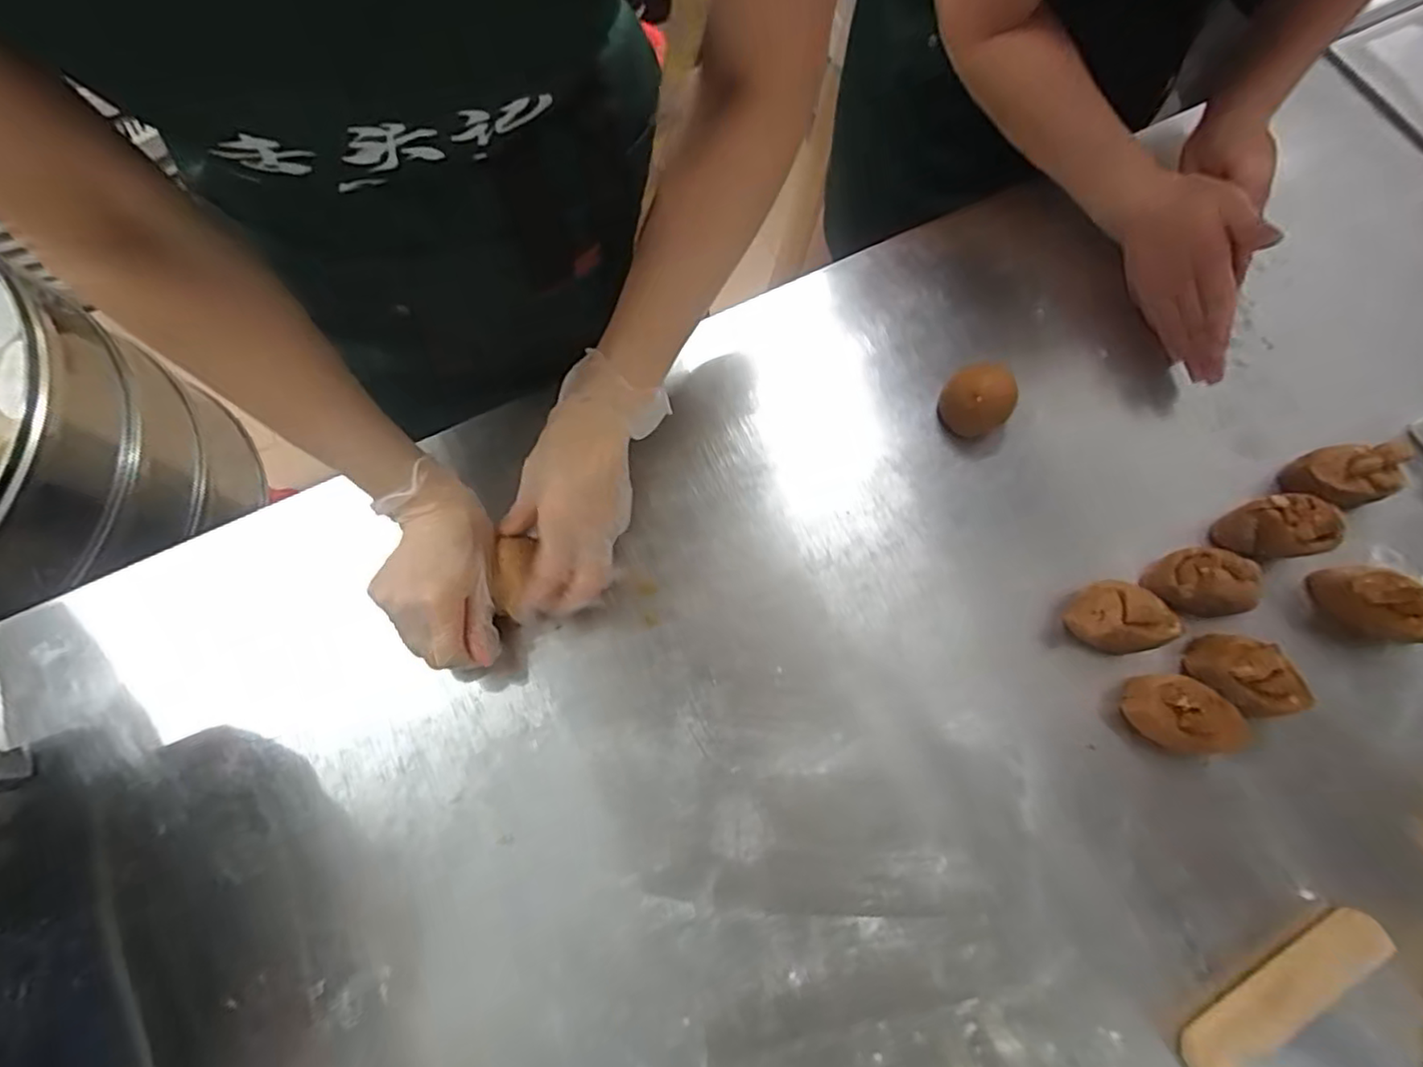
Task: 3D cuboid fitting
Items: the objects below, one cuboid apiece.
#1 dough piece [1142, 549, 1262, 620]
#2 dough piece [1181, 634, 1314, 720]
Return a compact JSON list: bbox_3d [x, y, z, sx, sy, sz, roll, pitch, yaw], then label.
[{"bbox_3d":[0.360,0.035,0.461,0.063,0.046,0.045,14,74,4],"label":"dough piece"},{"bbox_3d":[0.368,0.097,0.435,0.051,0.054,0.056,-5,73,-2],"label":"dough piece"}]

